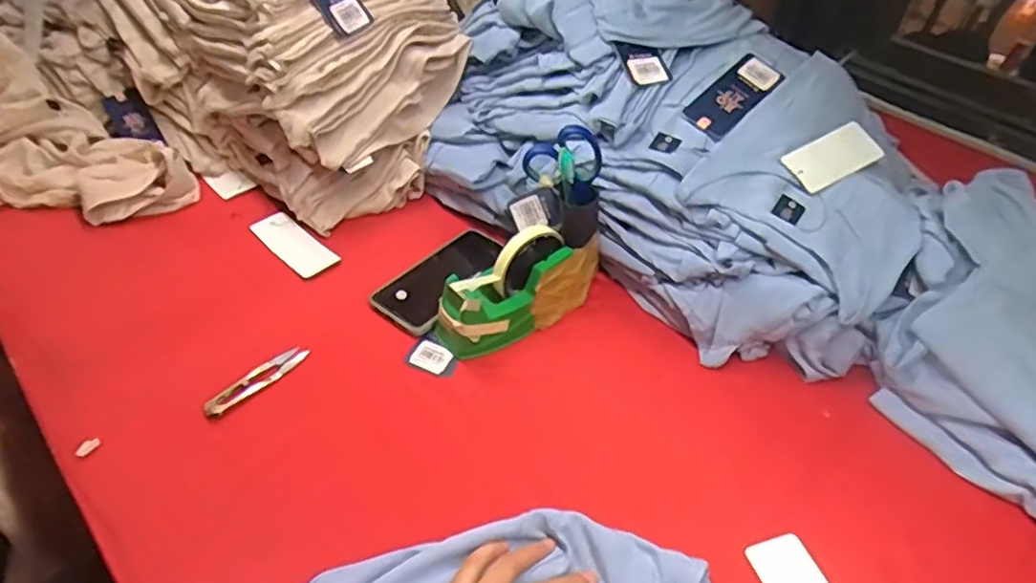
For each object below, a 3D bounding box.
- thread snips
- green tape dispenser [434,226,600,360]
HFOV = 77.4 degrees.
[{"bbox_3d":[-0.238,0.081,0.590,0.021,0.007,0.098,31,46,24],"label":"thread snips"},{"bbox_3d":[0.006,-0.014,0.652,0.183,0.100,0.065,-24,50,-31],"label":"green tape dispenser"}]

